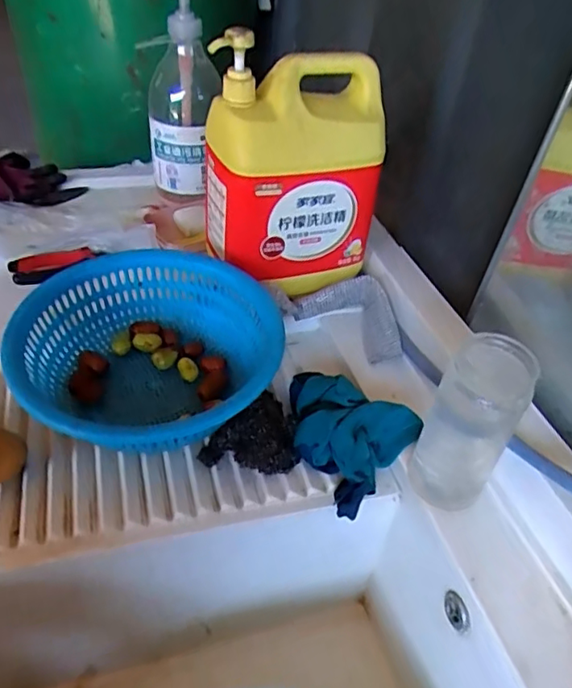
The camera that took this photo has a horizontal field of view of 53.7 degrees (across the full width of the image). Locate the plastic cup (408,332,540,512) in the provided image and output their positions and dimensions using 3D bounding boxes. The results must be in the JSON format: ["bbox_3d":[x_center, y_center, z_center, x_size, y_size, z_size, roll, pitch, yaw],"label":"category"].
[{"bbox_3d":[0.157,0.070,0.492,0.070,0.157,0.062,24,44,20],"label":"plastic cup"}]

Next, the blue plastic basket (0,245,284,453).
[{"bbox_3d":[-0.137,0.016,0.578,0.252,0.093,0.255,-9,43,-17],"label":"blue plastic basket"}]

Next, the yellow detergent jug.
[{"bbox_3d":[0.008,-0.198,0.670,0.185,0.271,0.107,-11,44,-19],"label":"yellow detergent jug"}]

